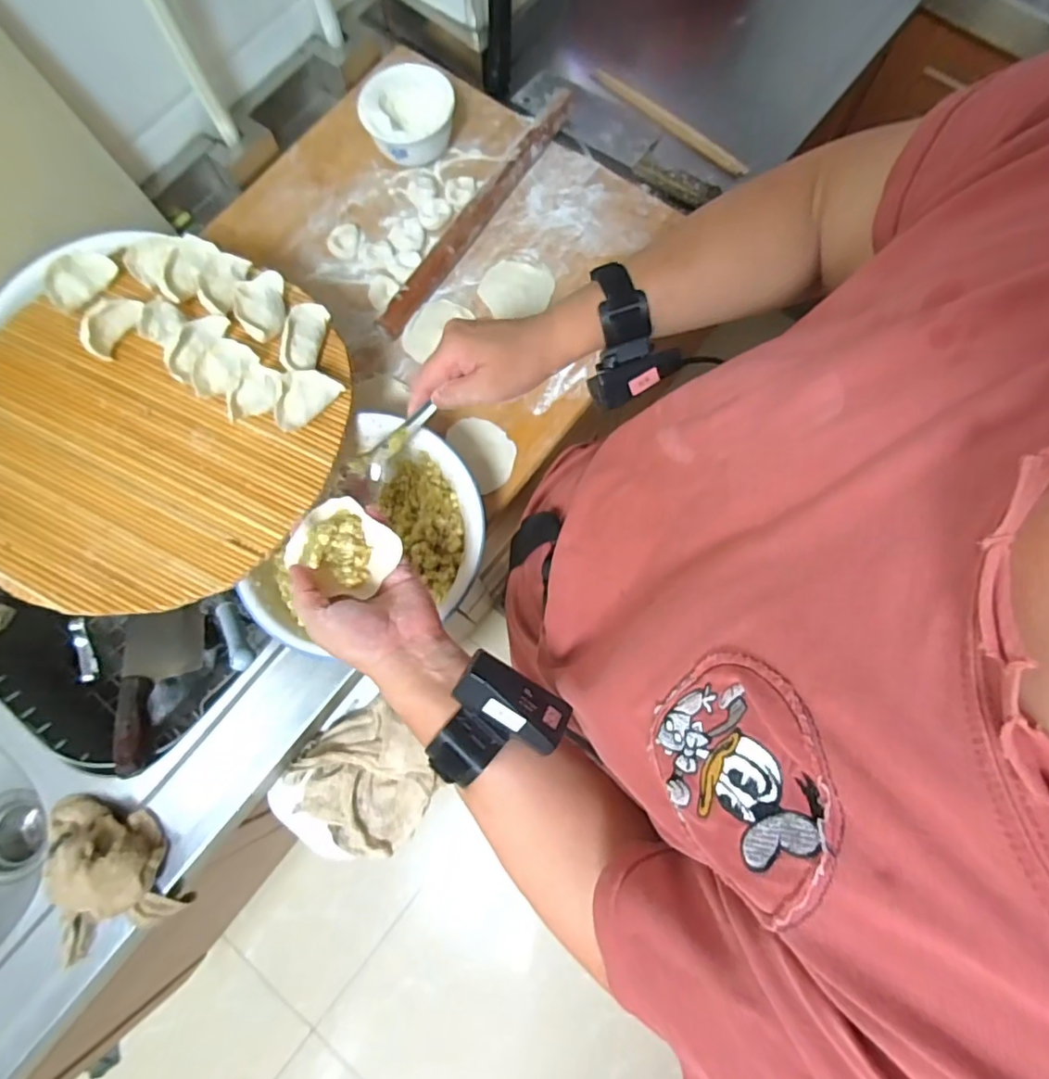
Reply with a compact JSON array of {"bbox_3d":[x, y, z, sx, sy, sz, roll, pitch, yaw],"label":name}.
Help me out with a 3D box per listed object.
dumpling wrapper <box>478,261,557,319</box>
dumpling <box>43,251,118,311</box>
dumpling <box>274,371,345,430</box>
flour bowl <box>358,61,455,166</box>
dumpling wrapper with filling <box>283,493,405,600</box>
[{"bbox_3d":[-0.009,-0.283,0.637,0.078,0.005,0.072,0,77,1],"label":"dumpling wrapper"},{"bbox_3d":[-0.411,-0.241,0.522,0.030,0.025,0.063,44,82,10],"label":"dumpling"},{"bbox_3d":[-0.190,-0.122,0.486,0.029,0.028,0.061,41,81,9],"label":"dumpling"},{"bbox_3d":[-0.131,-0.481,0.660,0.104,0.065,0.097,-2,77,1],"label":"flour bowl"},{"bbox_3d":[-0.130,0.005,0.411,0.067,0.031,0.058,35,80,8],"label":"dumpling wrapper with filling"}]

